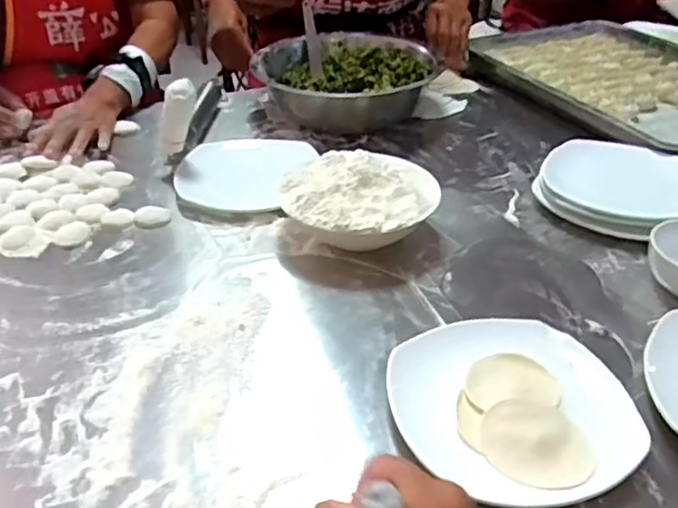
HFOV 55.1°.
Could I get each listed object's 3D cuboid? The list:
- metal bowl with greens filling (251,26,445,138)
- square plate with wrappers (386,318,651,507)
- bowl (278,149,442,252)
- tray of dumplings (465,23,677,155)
[{"bbox_3d":[0.007,-0.264,0.999,0.261,0.087,0.213,-9,37,-12],"label":"metal bowl with greens filling"},{"bbox_3d":[0.132,0.118,0.508,0.172,0.021,0.172,-7,37,-10],"label":"square plate with wrappers"},{"bbox_3d":[0.022,-0.054,0.711,0.165,0.070,0.165,0,36,0],"label":"bowl"},{"bbox_3d":[0.468,-0.286,1.054,0.369,0.039,0.502,-17,39,-21],"label":"tray of dumplings"}]

